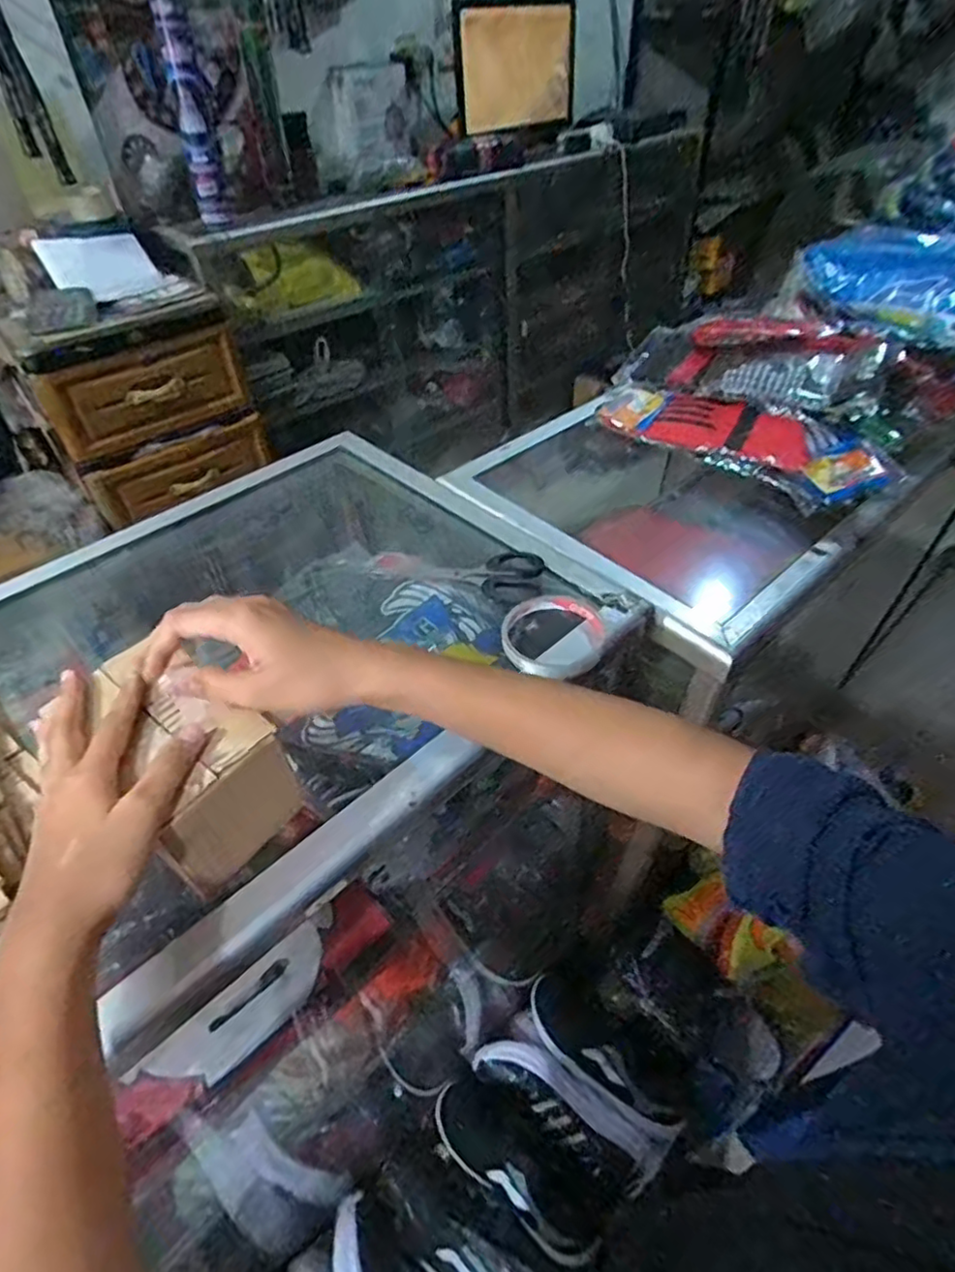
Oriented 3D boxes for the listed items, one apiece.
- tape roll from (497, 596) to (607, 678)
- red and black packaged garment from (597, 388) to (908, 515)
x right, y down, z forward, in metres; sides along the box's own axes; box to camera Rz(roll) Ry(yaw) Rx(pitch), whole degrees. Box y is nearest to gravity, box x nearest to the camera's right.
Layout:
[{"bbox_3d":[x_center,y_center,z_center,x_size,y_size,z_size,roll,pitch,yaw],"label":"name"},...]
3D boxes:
[{"bbox_3d":[0.063,-0.001,0.520,0.085,0.012,0.079,-1,45,1],"label":"tape roll"},{"bbox_3d":[0.282,-0.226,0.725,0.329,0.048,0.093,30,53,27],"label":"red and black packaged garment"}]

